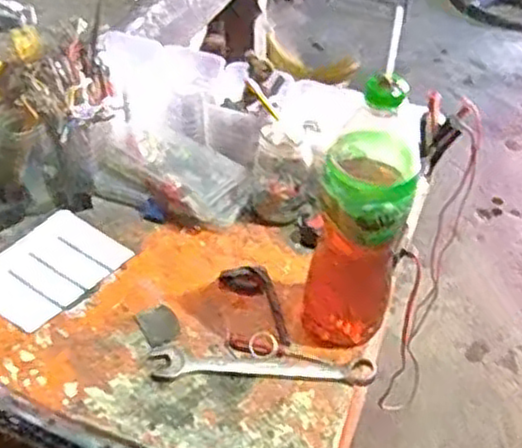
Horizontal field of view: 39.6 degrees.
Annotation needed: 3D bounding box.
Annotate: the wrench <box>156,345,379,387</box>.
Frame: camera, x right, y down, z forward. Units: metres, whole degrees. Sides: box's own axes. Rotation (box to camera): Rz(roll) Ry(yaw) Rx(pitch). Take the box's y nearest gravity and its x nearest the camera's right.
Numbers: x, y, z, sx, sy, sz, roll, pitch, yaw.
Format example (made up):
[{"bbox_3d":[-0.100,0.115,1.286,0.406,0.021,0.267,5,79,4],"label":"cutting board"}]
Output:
[{"bbox_3d":[0.002,0.129,0.667,0.202,0.011,0.034,6,45,-1],"label":"wrench"}]

